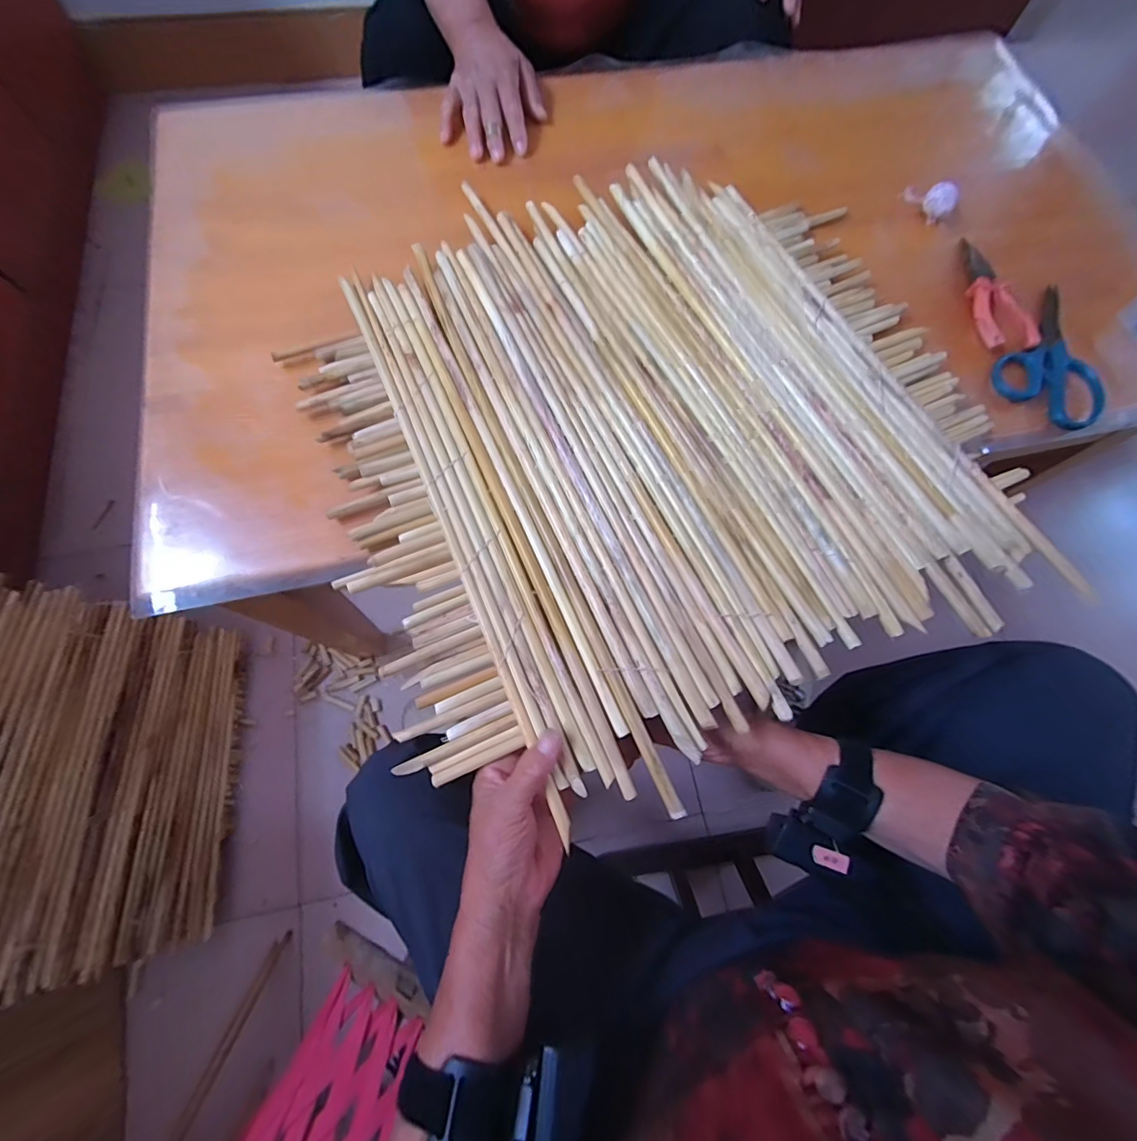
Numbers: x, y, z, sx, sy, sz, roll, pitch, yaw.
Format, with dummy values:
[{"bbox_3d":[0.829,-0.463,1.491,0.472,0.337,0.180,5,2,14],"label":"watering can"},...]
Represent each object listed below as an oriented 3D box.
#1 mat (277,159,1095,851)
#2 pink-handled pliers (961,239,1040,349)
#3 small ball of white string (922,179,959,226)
[{"bbox_3d":[0.073,-0.138,0.425,0.538,0.027,0.514,-21,73,-8],"label":"mat"},{"bbox_3d":[0.419,-0.280,0.489,0.041,0.024,0.146,0,71,-1],"label":"pink-handled pliers"},{"bbox_3d":[0.397,-0.394,0.528,0.031,0.033,0.027,34,74,10],"label":"small ball of white string"}]

